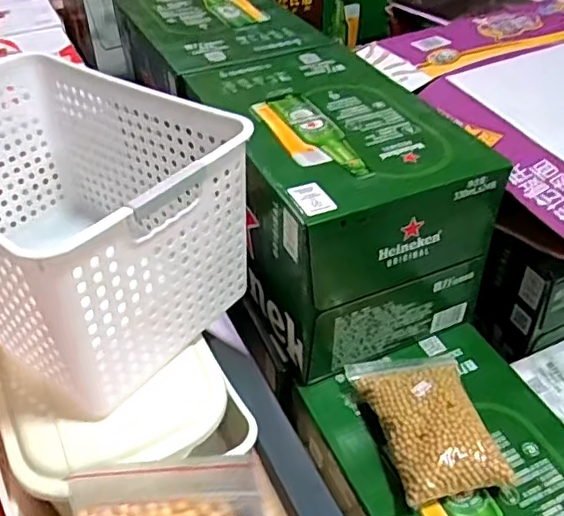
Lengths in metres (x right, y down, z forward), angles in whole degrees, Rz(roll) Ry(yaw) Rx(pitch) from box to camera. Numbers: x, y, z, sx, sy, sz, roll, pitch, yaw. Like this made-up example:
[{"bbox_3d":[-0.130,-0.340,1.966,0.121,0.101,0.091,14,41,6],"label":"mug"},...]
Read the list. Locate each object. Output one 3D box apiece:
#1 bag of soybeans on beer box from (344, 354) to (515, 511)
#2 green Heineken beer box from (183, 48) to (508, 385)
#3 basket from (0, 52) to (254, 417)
[{"bbox_3d":[0.152,0.160,0.632,0.113,0.051,0.185,-9,45,-9],"label":"bag of soybeans on beer box"},{"bbox_3d":[0.056,-0.097,0.766,0.247,0.224,0.381,-18,47,-17],"label":"green Heineken beer box"},{"bbox_3d":[-0.227,-0.049,0.623,0.354,0.225,0.236,28,51,26],"label":"basket"}]

